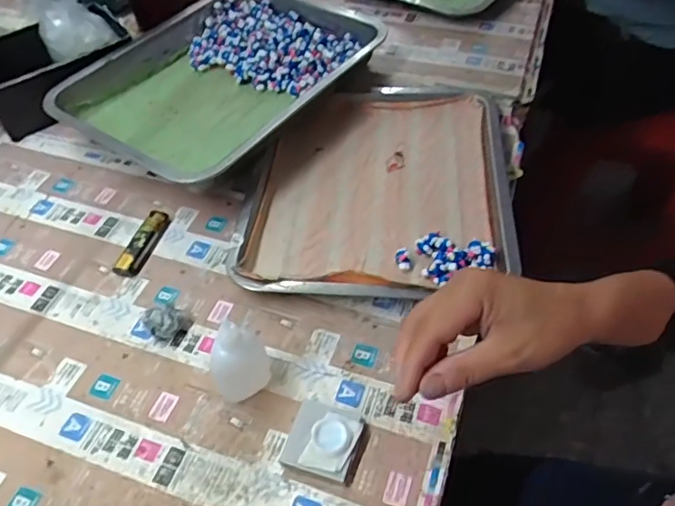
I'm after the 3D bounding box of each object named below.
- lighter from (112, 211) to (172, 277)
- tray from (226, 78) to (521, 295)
[{"bbox_3d":[-0.192,-0.011,0.549,0.018,0.015,0.080,13,50,12],"label":"lighter"},{"bbox_3d":[0.047,-0.074,0.588,0.265,0.046,0.302,6,49,5],"label":"tray"}]

